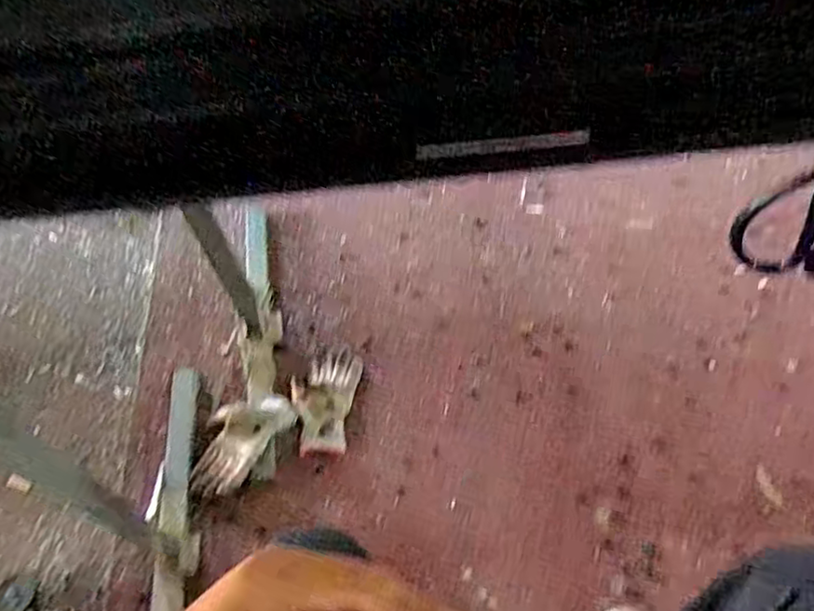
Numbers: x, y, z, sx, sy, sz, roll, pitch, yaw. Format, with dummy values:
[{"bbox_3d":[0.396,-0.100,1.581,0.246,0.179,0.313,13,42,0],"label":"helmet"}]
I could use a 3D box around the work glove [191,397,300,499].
[{"bbox_3d":[-0.281,0.223,1.115,0.110,0.029,0.197,29,63,20],"label":"work glove"}]

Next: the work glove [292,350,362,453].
[{"bbox_3d":[-0.145,0.163,1.153,0.107,0.018,0.183,6,57,7],"label":"work glove"}]

